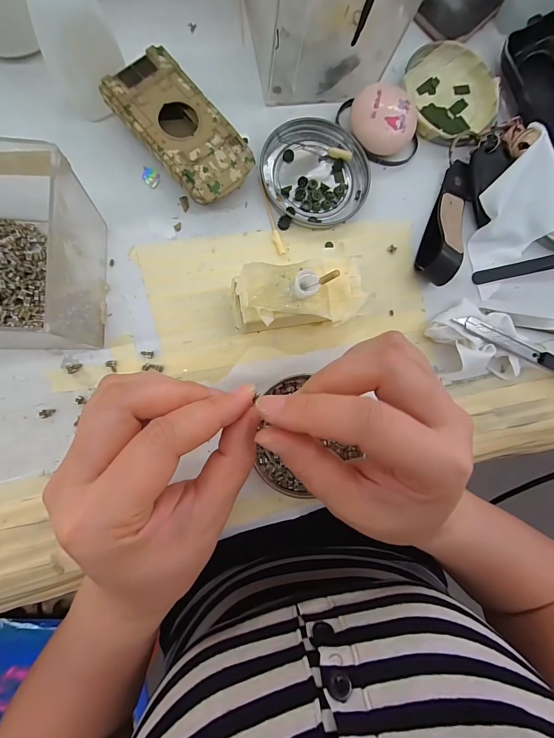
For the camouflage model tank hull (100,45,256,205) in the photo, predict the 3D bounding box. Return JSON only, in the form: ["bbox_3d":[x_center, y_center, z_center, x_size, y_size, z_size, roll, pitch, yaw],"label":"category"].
[{"bbox_3d":[-0.061,-0.154,0.220,0.052,0.026,0.094,-43,92,-9],"label":"camouflage model tank hull"}]

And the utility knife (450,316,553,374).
[{"bbox_3d":[0.190,-0.010,0.246,0.134,0.013,0.012,23,83,-6],"label":"utility knife"}]

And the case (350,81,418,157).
[{"bbox_3d":[0.078,-0.182,0.242,0.048,0.024,0.043,31,82,-5],"label":"case"}]

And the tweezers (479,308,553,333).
[{"bbox_3d":[0.227,-0.032,0.259,0.140,0.012,0.011,9,84,-7],"label":"tweezers"}]

